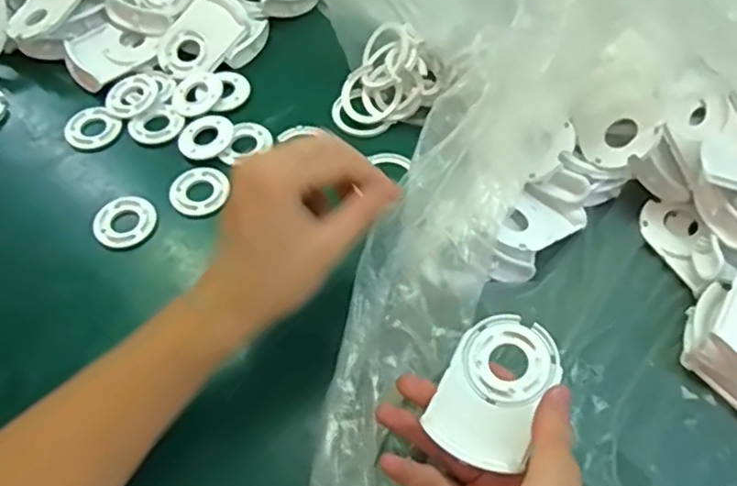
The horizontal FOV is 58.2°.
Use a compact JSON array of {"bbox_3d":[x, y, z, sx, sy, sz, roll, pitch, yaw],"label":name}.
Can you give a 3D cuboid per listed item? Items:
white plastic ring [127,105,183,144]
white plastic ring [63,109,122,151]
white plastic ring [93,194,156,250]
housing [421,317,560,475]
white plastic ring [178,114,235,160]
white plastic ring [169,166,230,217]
[{"bbox_3d":[-0.174,-0.097,0.545,0.042,0.004,0.037,-37,64,-20],"label":"white plastic ring"},{"bbox_3d":[-0.228,-0.094,0.544,0.042,0.005,0.039,-1,57,1],"label":"white plastic ring"},{"bbox_3d":[-0.181,-0.016,0.492,0.045,0.007,0.045,-1,57,1],"label":"white plastic ring"},{"bbox_3d":[0.068,0.079,0.360,0.054,0.013,0.081,26,62,17],"label":"housing"},{"bbox_3d":[-0.131,-0.086,0.533,0.044,0.005,0.043,-1,57,1],"label":"white plastic ring"},{"bbox_3d":[-0.129,-0.040,0.508,0.044,0.005,0.043,-1,57,1],"label":"white plastic ring"}]

